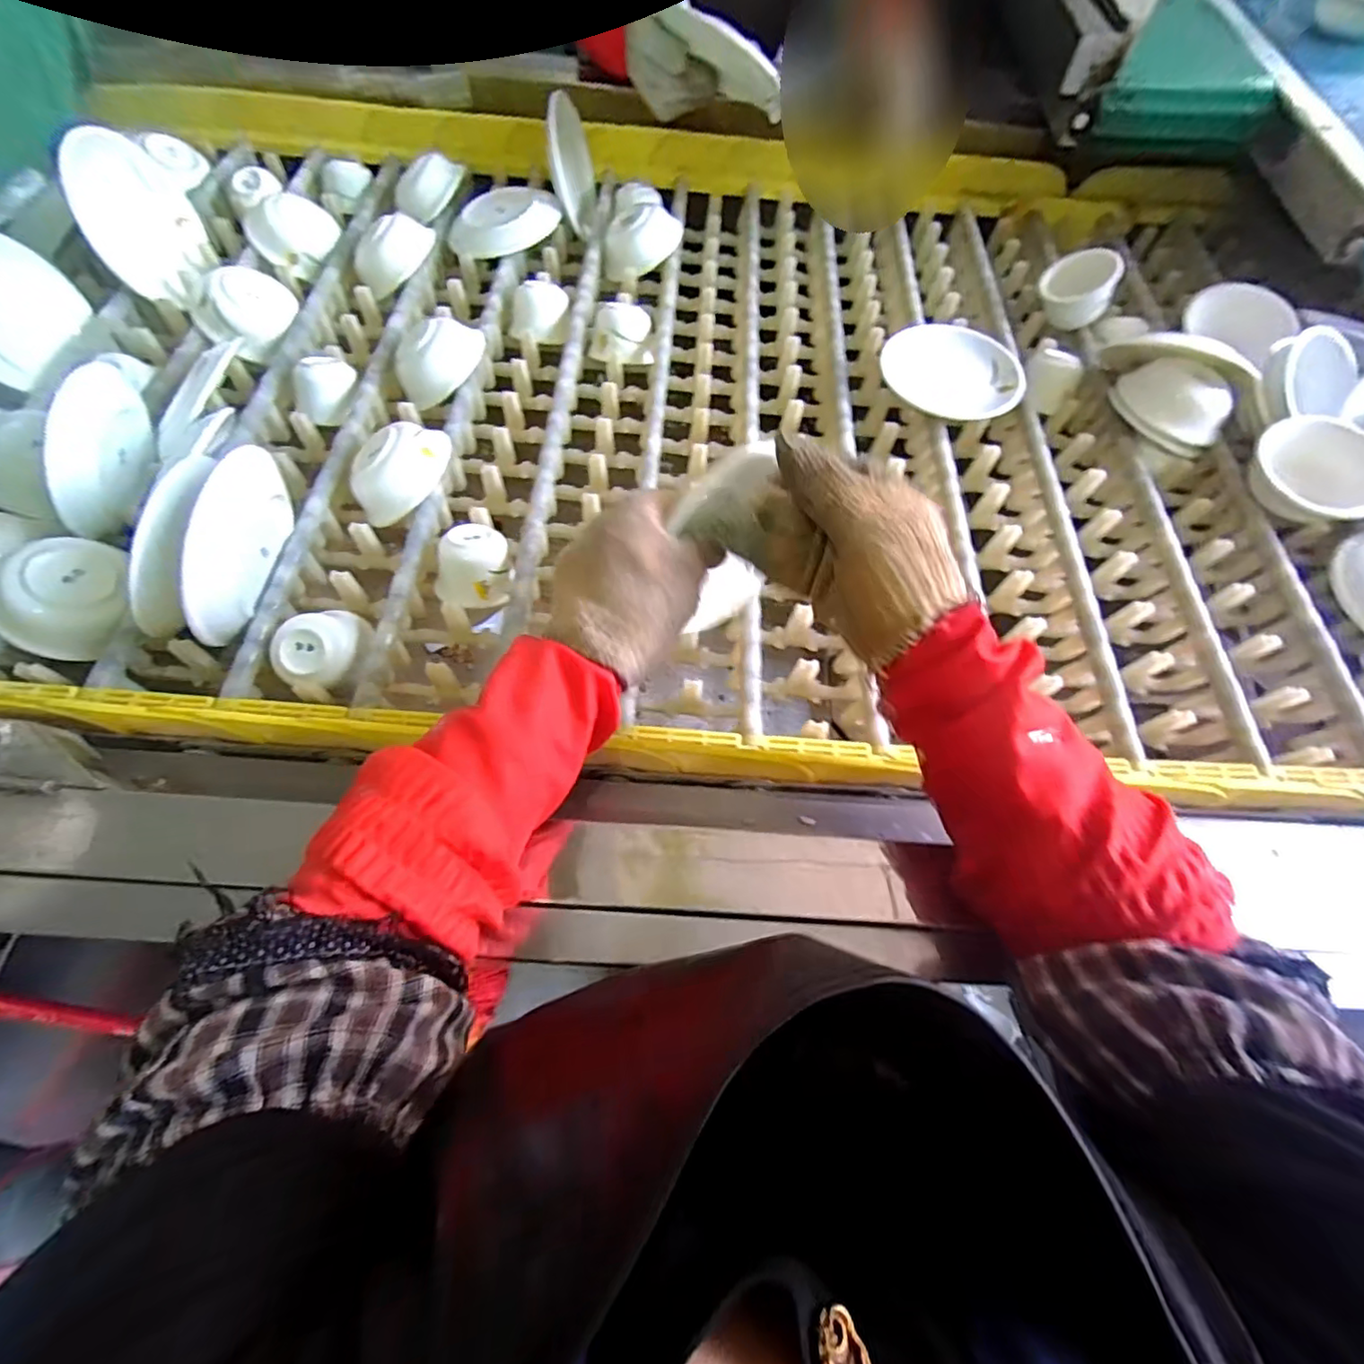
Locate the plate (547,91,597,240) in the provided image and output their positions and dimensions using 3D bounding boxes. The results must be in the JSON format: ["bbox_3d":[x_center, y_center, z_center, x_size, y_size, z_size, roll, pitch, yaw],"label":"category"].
[{"bbox_3d":[-0.148,-0.686,0.780,0.031,0.134,0.139,-5,58,11],"label":"plate"}]

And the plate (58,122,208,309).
[{"bbox_3d":[-0.625,-0.535,0.679,0.012,0.162,0.156,-4,22,9],"label":"plate"}]

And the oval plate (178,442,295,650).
[{"bbox_3d":[-0.358,-0.114,0.465,0.021,0.112,0.145,10,59,-6],"label":"oval plate"}]

